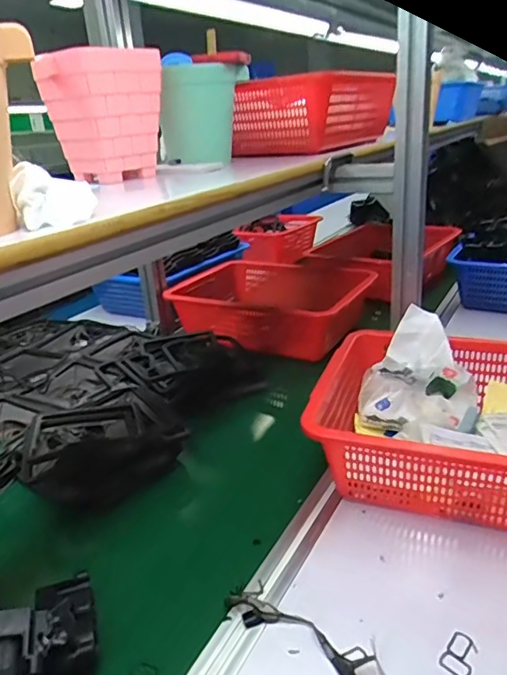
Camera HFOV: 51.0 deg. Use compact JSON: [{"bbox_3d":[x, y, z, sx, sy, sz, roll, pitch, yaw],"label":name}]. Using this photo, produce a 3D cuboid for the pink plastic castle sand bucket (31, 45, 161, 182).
[{"bbox_3d":[-0.194,-0.290,0.703,0.104,0.147,0.135,16,30,41],"label":"pink plastic castle sand bucket"}]

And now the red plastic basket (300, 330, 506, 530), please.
[{"bbox_3d":[0.287,0.115,0.666,0.398,0.140,0.297,4,24,20],"label":"red plastic basket"}]

